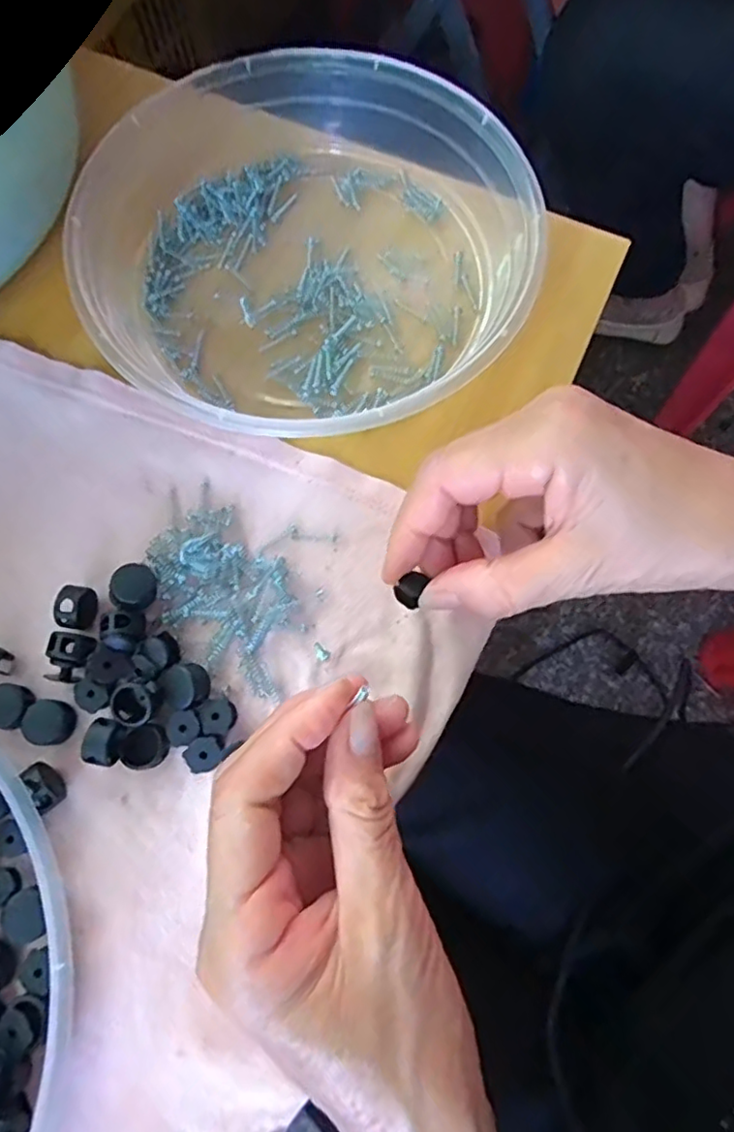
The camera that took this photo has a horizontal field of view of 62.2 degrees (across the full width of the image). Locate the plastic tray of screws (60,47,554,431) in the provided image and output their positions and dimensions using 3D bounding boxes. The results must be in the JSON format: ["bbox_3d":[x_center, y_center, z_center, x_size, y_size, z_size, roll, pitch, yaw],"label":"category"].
[{"bbox_3d":[-0.030,-0.150,0.284,0.214,0.041,0.193,13,74,3],"label":"plastic tray of screws"}]

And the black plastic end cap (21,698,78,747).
[{"bbox_3d":[-0.124,0.061,0.237,0.018,0.007,0.017,0,74,-1],"label":"black plastic end cap"}]

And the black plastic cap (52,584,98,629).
[{"bbox_3d":[-0.117,0.017,0.246,0.012,0.016,0.017,4,74,0],"label":"black plastic cap"}]

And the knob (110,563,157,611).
[{"bbox_3d":[-0.093,0.009,0.246,0.015,0.016,0.018,26,75,6],"label":"knob"}]

